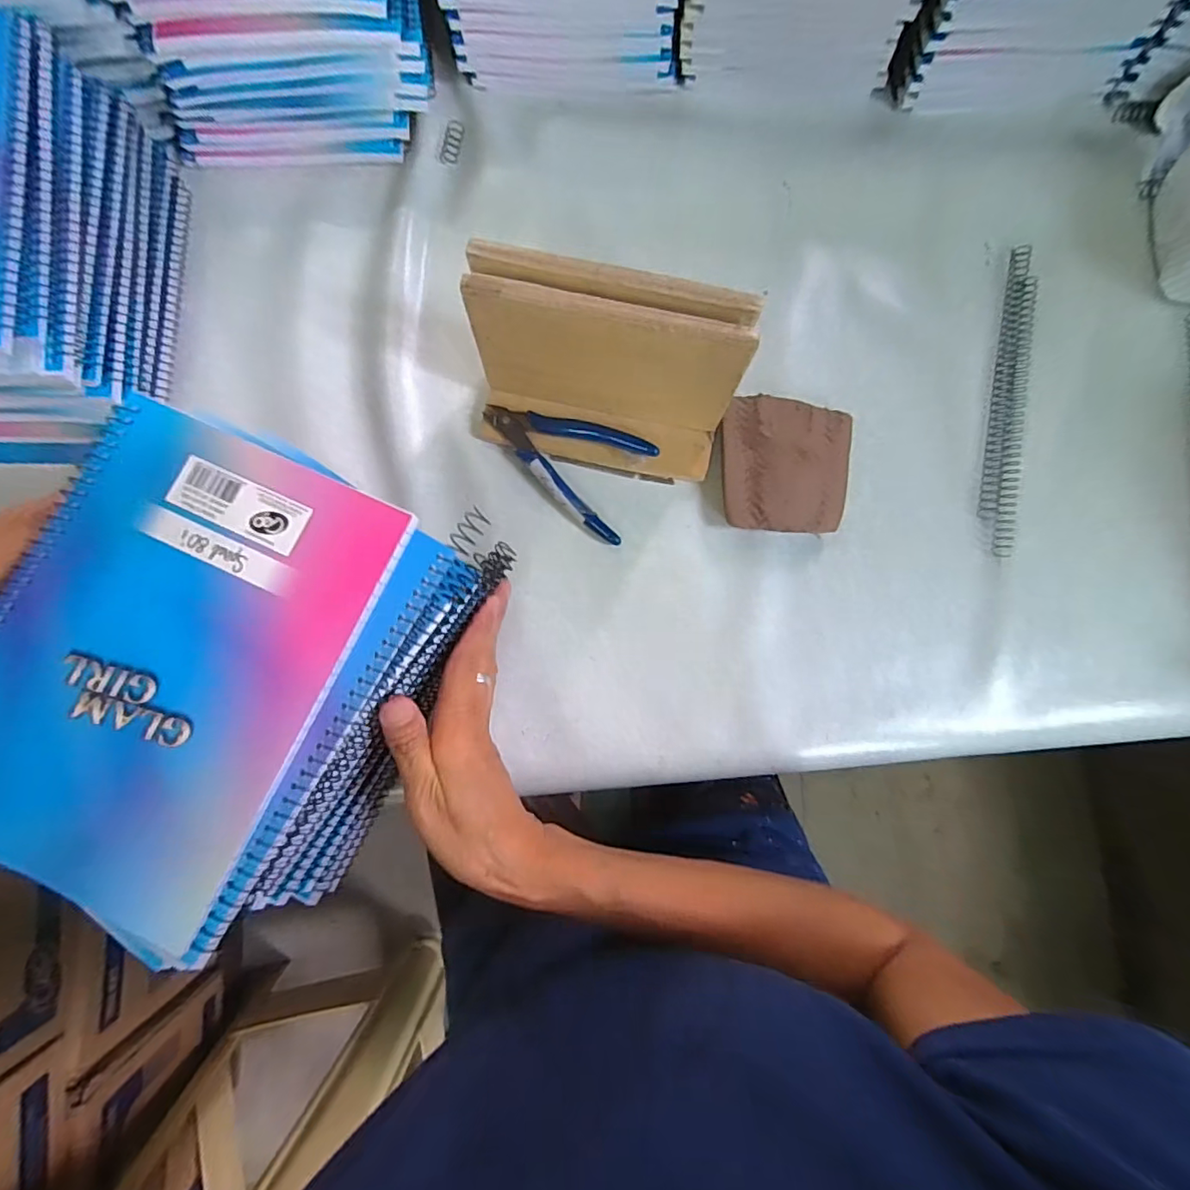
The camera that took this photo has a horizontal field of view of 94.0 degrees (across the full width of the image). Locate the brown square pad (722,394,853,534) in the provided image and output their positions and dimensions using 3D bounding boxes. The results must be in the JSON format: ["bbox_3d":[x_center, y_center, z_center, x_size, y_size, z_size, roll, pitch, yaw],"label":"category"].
[{"bbox_3d":[0.129,-0.087,0.381,0.087,0.023,0.090,7,81,-1],"label":"brown square pad"}]

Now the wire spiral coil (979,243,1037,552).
[{"bbox_3d":[0.298,-0.143,0.400,0.023,0.012,0.231,11,81,0],"label":"wire spiral coil"}]

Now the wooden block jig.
[{"bbox_3d":[0.007,-0.134,0.338,0.160,0.111,0.075,12,81,0],"label":"wooden block jig"}]

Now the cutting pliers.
[{"bbox_3d":[-0.024,-0.092,0.379,0.116,0.020,0.068,27,82,2],"label":"cutting pliers"}]

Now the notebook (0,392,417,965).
[{"bbox_3d":[-0.188,0.024,0.236,0.149,0.011,0.196,24,82,2],"label":"notebook"}]

